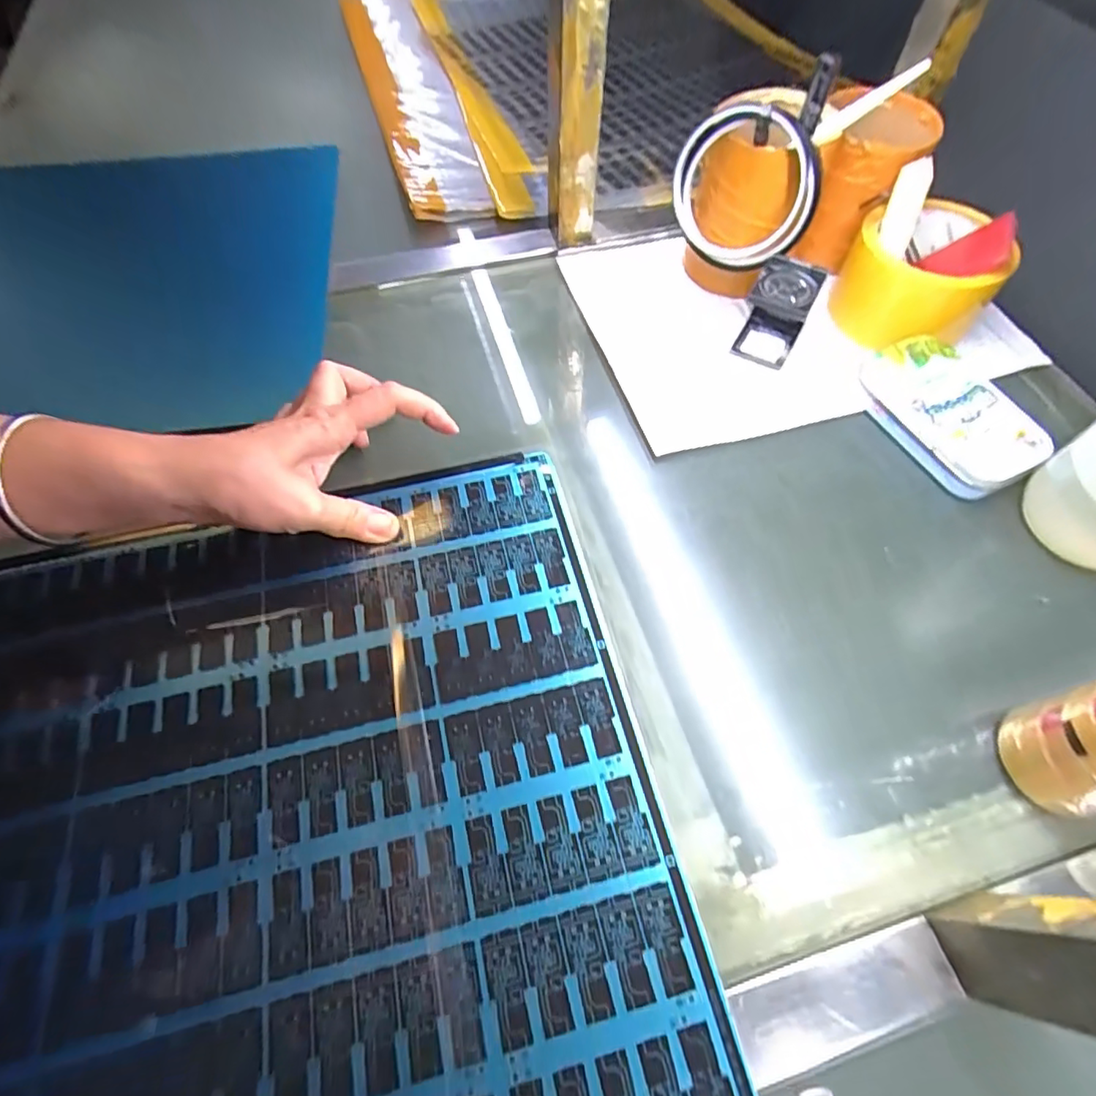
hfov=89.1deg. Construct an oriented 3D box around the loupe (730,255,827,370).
[{"bbox_3d":[0.153,-0.158,0.372,0.038,0.056,0.041,25,63,13],"label":"loupe"}]

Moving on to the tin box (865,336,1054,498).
[{"bbox_3d":[0.244,-0.082,0.342,0.067,0.021,0.108,-21,62,-12],"label":"tin box"}]

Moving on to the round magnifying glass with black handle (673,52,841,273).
[{"bbox_3d":[0.122,-0.228,0.345,0.087,0.105,0.023,9,50,21],"label":"round magnifying glass with black handle"}]

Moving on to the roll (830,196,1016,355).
[{"bbox_3d":[0.251,-0.179,0.381,0.081,0.069,0.080,0,60,0],"label":"roll"}]

